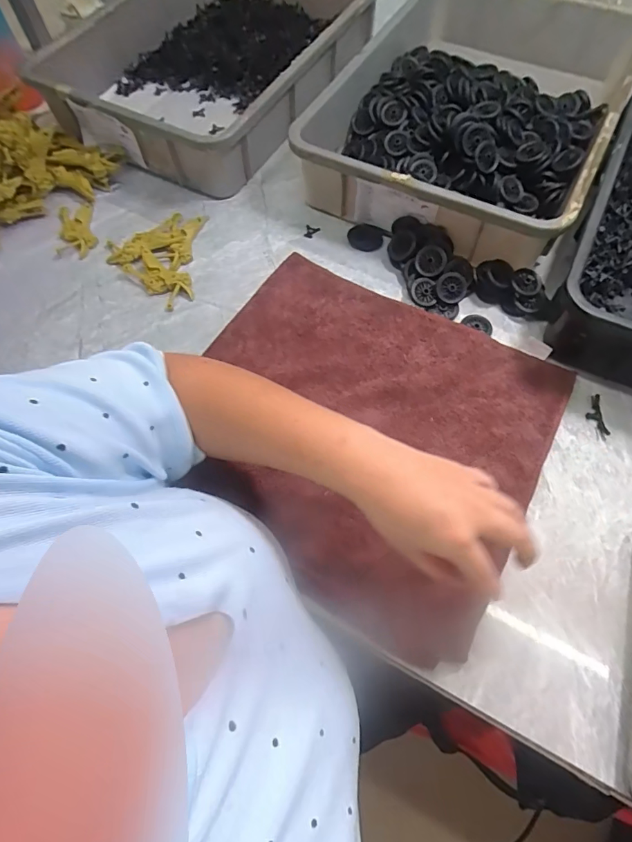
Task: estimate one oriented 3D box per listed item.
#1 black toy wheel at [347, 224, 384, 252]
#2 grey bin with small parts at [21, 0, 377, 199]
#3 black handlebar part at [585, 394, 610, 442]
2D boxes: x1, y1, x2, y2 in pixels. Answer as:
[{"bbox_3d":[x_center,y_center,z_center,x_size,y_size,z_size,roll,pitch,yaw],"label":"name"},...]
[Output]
[{"bbox_3d":[0.068,-0.251,0.611,0.047,0.010,0.042,9,66,7],"label":"black toy wheel"},{"bbox_3d":[-0.165,-0.655,0.763,0.485,0.107,0.597,27,69,14],"label":"grey bin with small parts"},{"bbox_3d":[0.308,-0.004,0.488,0.019,0.005,0.052,-4,65,1],"label":"black handlebar part"}]

